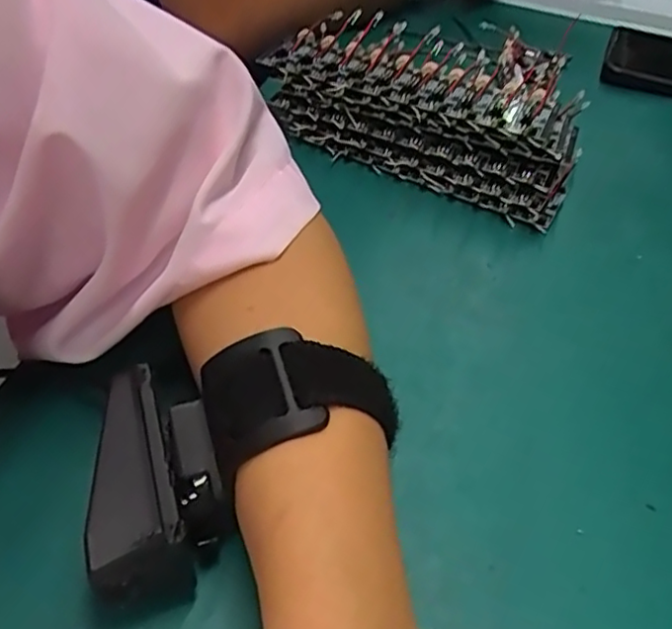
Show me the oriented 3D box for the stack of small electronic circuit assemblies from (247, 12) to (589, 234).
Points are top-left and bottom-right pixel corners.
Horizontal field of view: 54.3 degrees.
[{"bbox_3d":[0.051,-0.118,0.371,0.176,0.050,0.084,23,47,16],"label":"stack of small electronic circuit assemblies"}]

